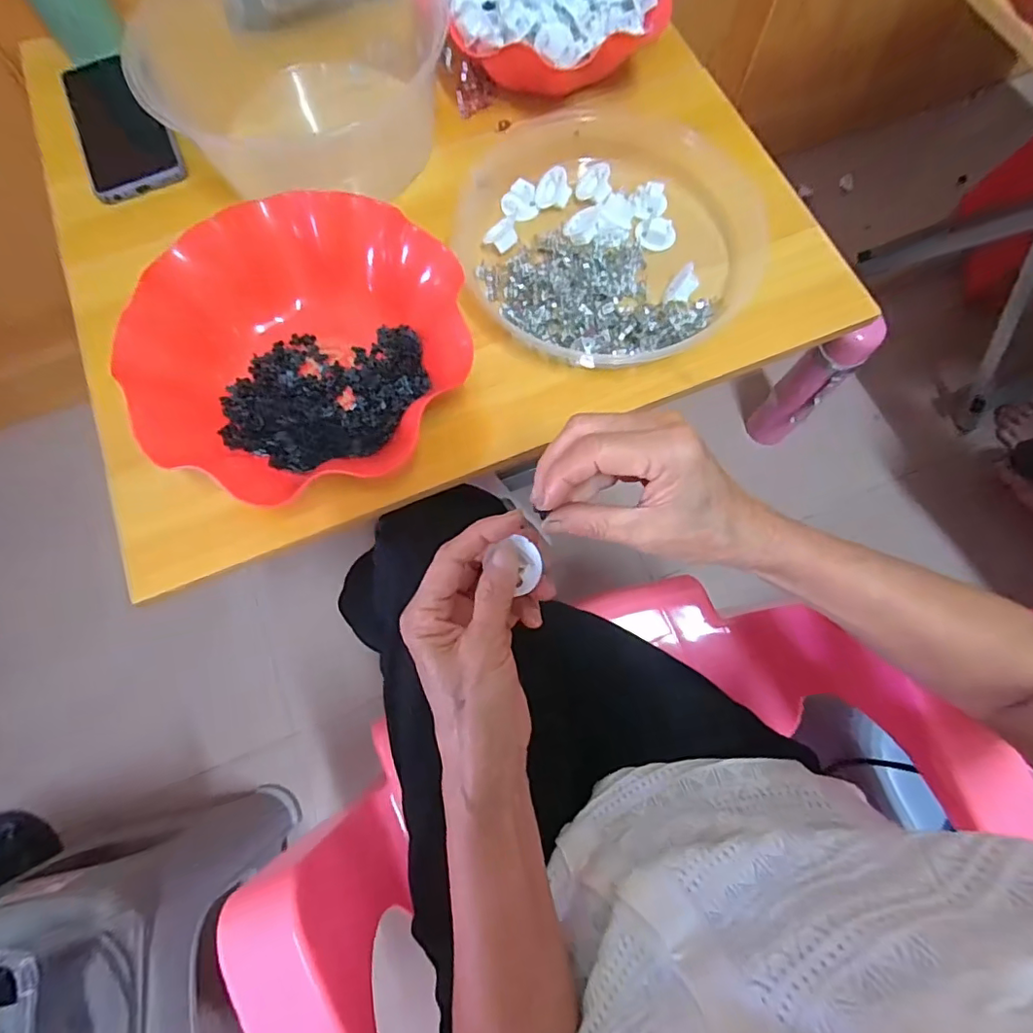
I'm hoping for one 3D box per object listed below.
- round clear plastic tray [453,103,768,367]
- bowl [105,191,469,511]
[{"bbox_3d":[0.063,-0.234,0.440,0.226,0.039,0.259,-41,78,-11],"label":"round clear plastic tray"},{"bbox_3d":[-0.150,-0.115,0.388,0.207,0.066,0.226,42,78,11],"label":"bowl"}]

